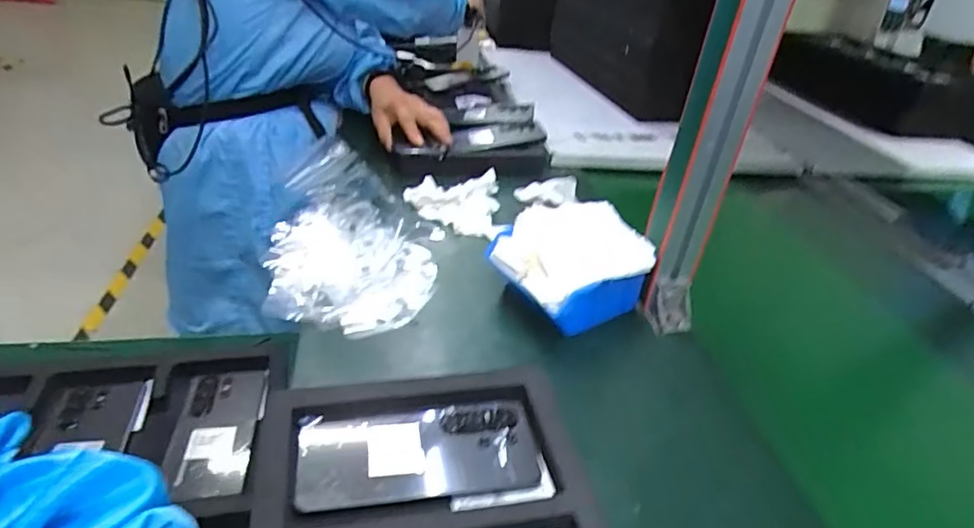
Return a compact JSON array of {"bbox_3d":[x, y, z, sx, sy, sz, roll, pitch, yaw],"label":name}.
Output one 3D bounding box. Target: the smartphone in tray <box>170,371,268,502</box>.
[{"bbox_3d":[-0.272,0.168,0.594,0.073,0.016,0.144,2,43,-17],"label":"smartphone in tray"}]

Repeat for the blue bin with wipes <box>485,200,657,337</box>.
[{"bbox_3d":[0.083,0.000,0.598,0.129,0.083,0.135,-16,40,-32],"label":"blue bin with wipes"}]

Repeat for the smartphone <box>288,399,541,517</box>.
[{"bbox_3d":[-0.048,0.135,0.415,0.169,0.007,0.074,0,34,-13],"label":"smartphone"}]

